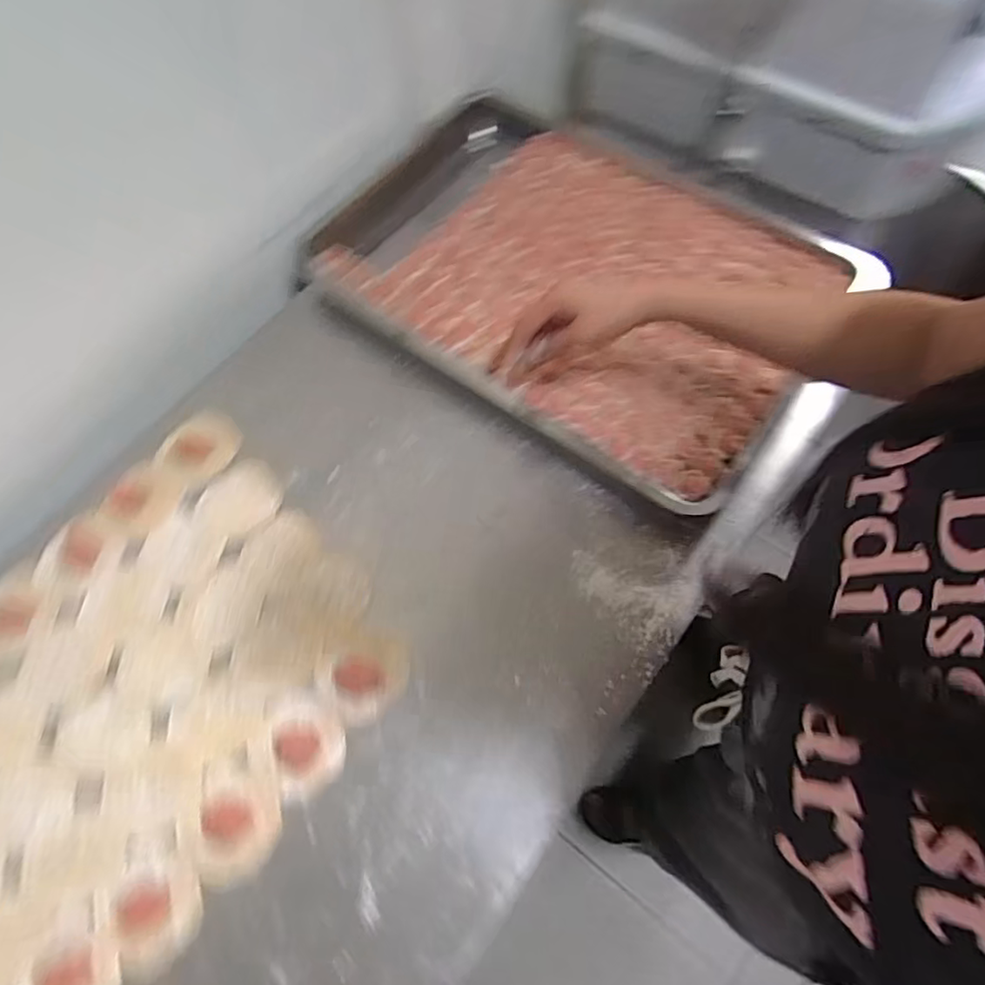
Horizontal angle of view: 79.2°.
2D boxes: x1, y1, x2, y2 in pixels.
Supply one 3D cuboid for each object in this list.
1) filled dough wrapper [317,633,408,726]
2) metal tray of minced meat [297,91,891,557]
[{"bbox_3d":[-0.119,0.168,0.554,0.079,0.004,0.072,-1,66,2],"label":"filled dough wrapper"},{"bbox_3d":[0.102,-0.253,0.704,0.607,0.051,0.385,35,72,16],"label":"metal tray of minced meat"}]

